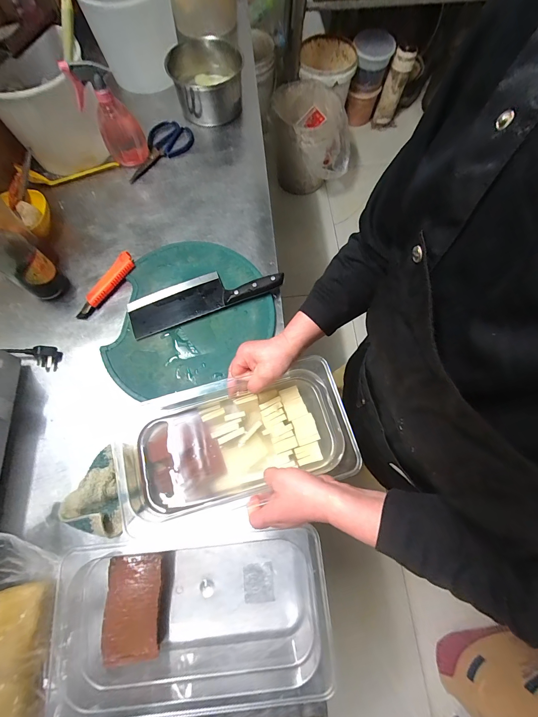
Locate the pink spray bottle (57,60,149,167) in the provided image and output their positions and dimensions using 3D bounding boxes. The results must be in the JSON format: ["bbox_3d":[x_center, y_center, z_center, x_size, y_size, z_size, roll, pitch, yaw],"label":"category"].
[{"bbox_3d":[-0.323,-0.499,0.637,0.087,0.186,0.077,-21,73,-5],"label":"pink spray bottle"}]

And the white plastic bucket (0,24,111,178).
[{"bbox_3d":[-0.472,-0.527,0.667,0.228,0.189,0.188,-13,72,-3],"label":"white plastic bucket"}]

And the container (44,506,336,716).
[{"bbox_3d":[-0.104,0.319,0.417,0.365,0.109,0.185,-8,72,-1],"label":"container"}]

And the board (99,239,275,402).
[{"bbox_3d":[-0.159,-0.093,0.593,0.310,0.010,0.301,-18,73,-4],"label":"board"}]

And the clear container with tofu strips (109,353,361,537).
[{"bbox_3d":[-0.064,0.122,0.461,0.355,0.079,0.173,-15,72,0],"label":"clear container with tofu strips"}]

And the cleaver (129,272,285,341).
[{"bbox_3d":[-0.125,-0.124,0.594,0.288,0.024,0.082,-21,73,-5],"label":"cleaver"}]

